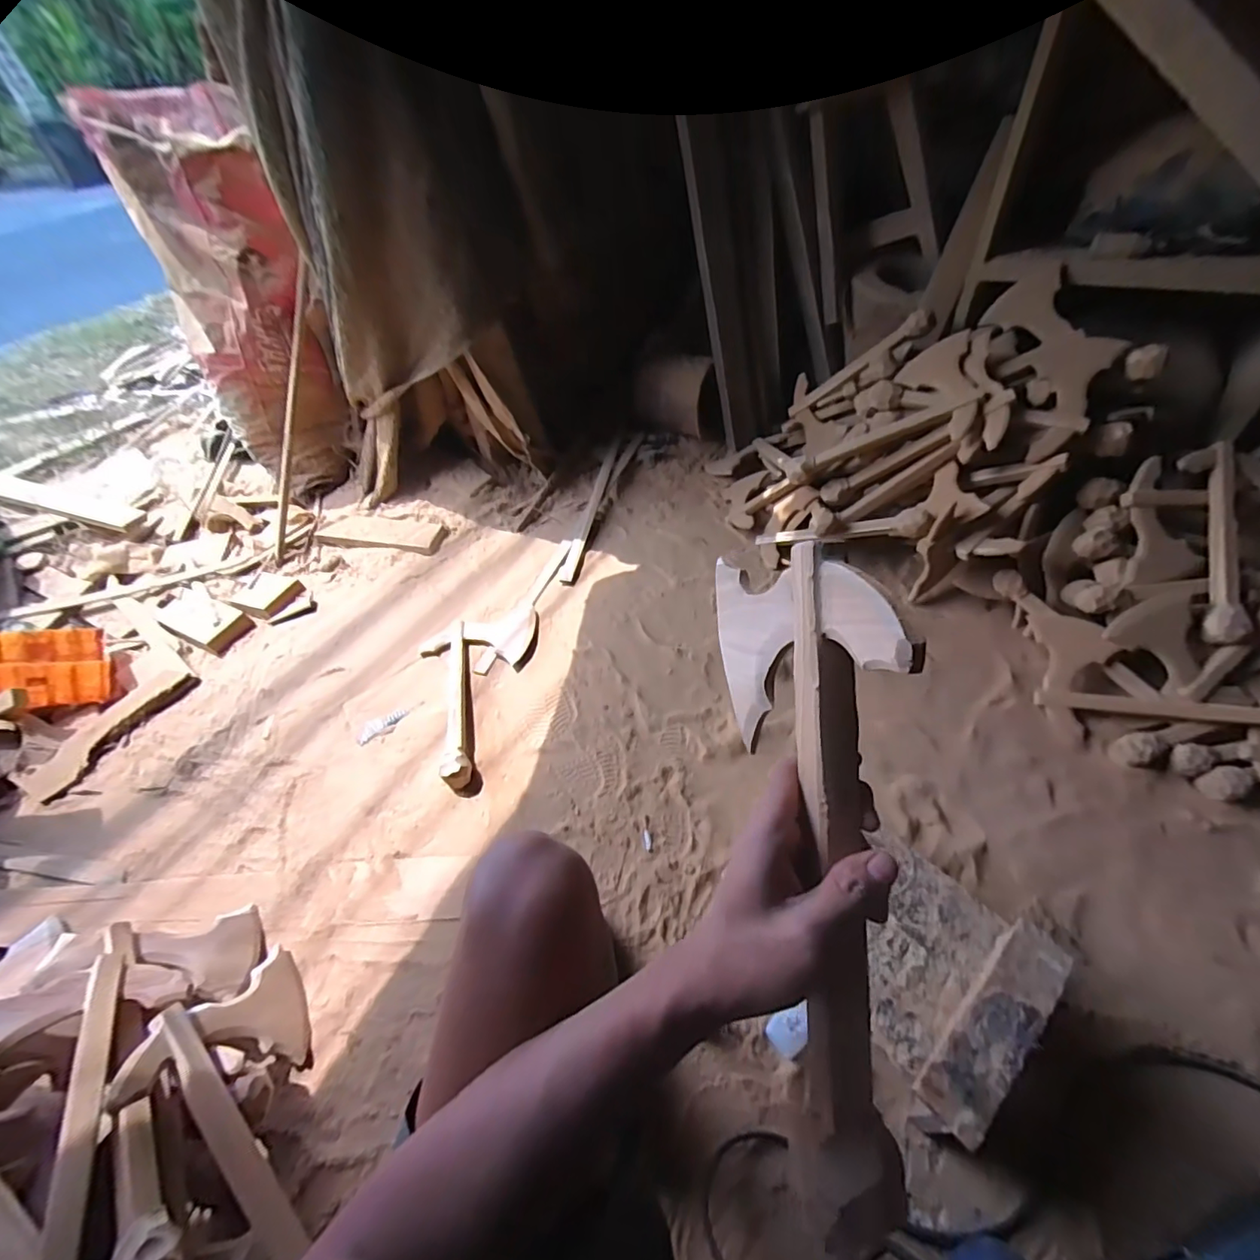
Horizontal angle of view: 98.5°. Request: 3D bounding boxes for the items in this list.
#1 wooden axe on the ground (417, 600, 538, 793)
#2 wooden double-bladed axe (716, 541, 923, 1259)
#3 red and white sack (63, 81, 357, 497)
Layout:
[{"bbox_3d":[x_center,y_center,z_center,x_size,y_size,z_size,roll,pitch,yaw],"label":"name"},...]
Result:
[{"bbox_3d":[-0.271,0.095,1.072,0.250,0.061,0.380,-21,48,-11],"label":"wooden axe on the ground"},{"bbox_3d":[0.102,0.132,0.318,0.065,0.211,0.364,-2,84,4],"label":"wooden double-bladed axe"},{"bbox_3d":[-0.914,-0.745,1.348,0.349,0.808,0.250,-32,51,-20],"label":"red and white sack"}]

